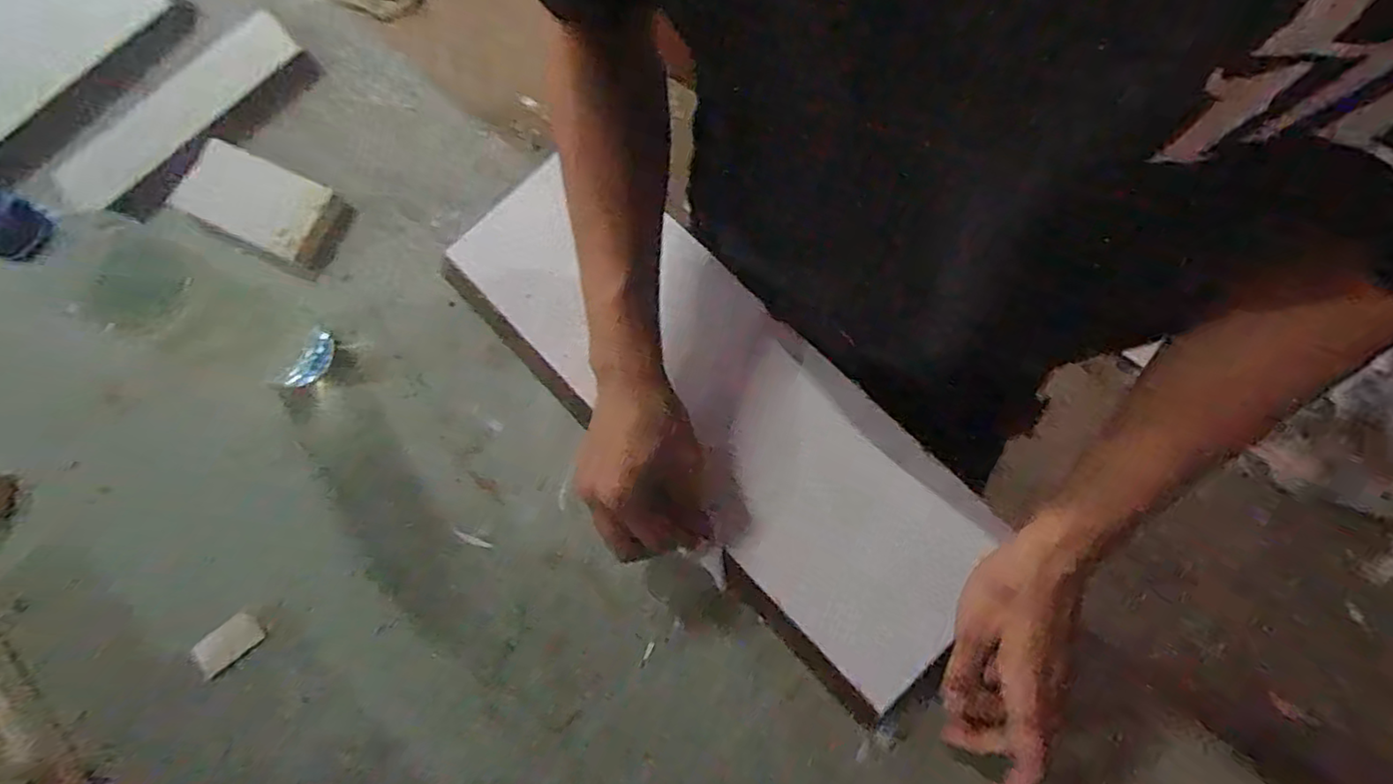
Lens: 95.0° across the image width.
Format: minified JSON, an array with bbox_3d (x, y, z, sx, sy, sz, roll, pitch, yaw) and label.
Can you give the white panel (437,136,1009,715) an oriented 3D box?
[{"bbox_3d":[0.005,-0.005,0.455,0.140,0.028,0.450,-46,75,4],"label":"white panel"}]

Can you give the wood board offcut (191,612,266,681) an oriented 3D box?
[{"bbox_3d":[-0.345,0.185,0.468,0.045,0.004,0.030,-37,83,-20],"label":"wood board offcut"}]

